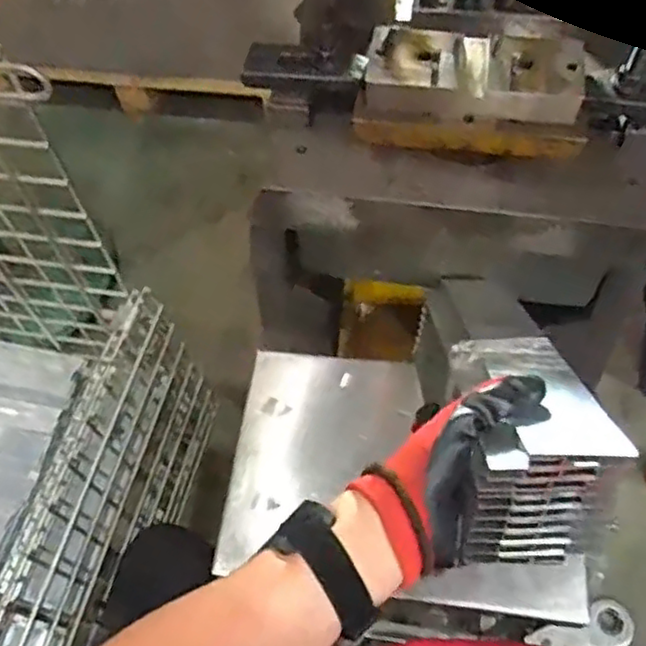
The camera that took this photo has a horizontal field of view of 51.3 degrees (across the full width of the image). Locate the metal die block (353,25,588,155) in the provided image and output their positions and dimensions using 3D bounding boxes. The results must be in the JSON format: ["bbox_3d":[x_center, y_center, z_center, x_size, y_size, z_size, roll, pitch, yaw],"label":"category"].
[{"bbox_3d":[0.137,-0.215,0.617,0.201,0.069,0.097,9,59,10],"label":"metal die block"}]

